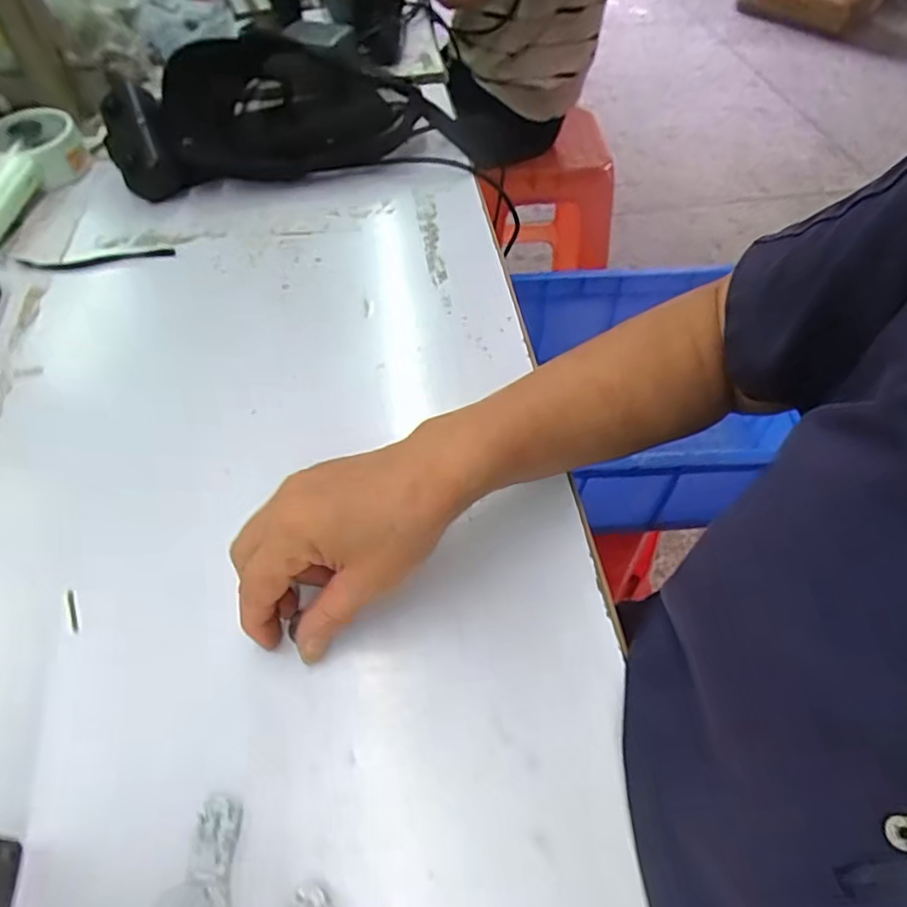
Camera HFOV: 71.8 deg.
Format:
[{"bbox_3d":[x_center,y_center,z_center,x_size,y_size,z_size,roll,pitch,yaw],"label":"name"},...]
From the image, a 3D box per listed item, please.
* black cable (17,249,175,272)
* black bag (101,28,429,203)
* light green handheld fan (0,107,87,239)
[{"bbox_3d":[-0.294,-0.161,0.518,0.124,0.006,0.015,-8,53,-5],"label":"black cable"},{"bbox_3d":[-0.178,-0.335,0.598,0.280,0.071,0.174,-12,54,-8],"label":"black bag"},{"bbox_3d":[-0.397,-0.243,0.553,0.071,0.043,0.171,9,54,8],"label":"light green handheld fan"}]

